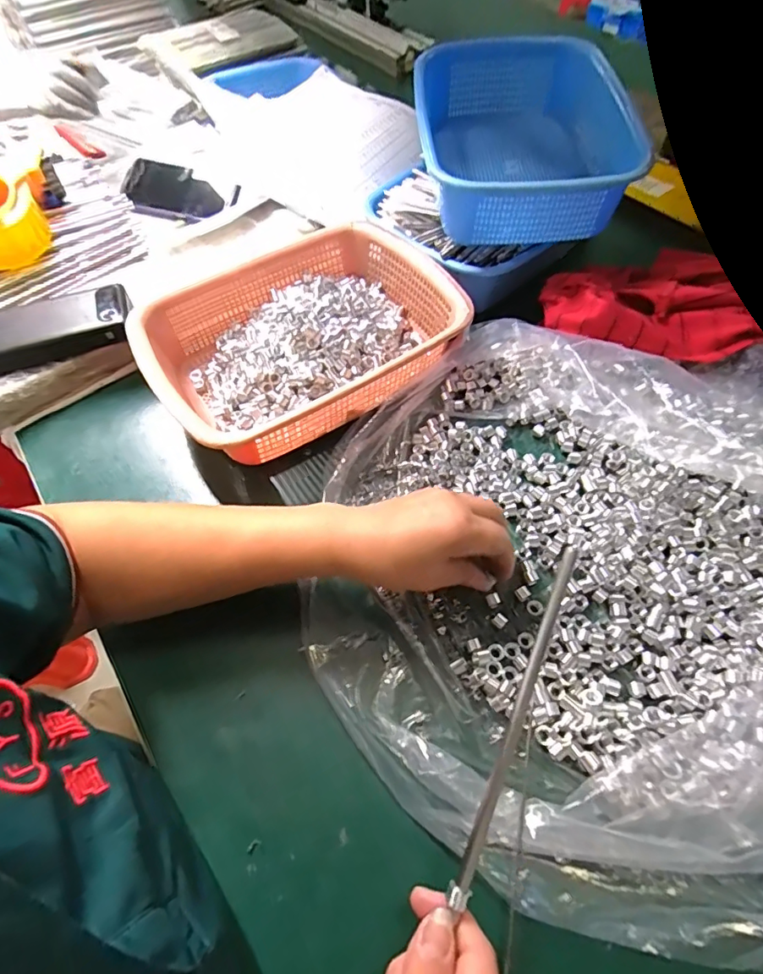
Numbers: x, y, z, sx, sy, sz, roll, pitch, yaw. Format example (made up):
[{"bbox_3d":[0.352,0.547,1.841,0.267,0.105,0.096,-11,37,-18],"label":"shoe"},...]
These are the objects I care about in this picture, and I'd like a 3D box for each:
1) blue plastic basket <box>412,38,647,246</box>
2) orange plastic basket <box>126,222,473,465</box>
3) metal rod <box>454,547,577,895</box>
[{"bbox_3d":[0.137,-0.365,0.531,0.196,0.092,0.268,-5,59,-1],"label":"blue plastic basket"},{"bbox_3d":[-0.071,-0.149,0.492,0.290,0.068,0.210,-31,63,-16],"label":"orange plastic basket"},{"bbox_3d":[0.078,0.126,0.280,0.007,0.006,0.190,20,80,15],"label":"metal rod"}]

